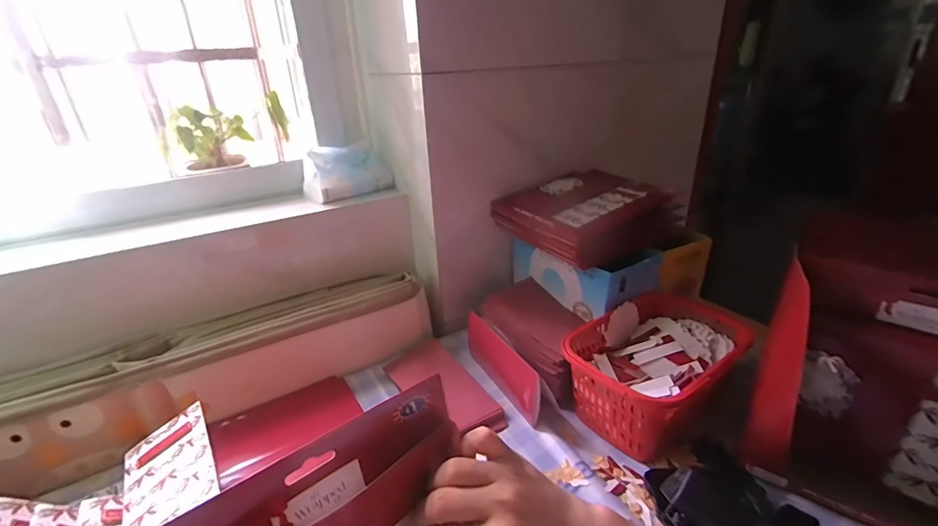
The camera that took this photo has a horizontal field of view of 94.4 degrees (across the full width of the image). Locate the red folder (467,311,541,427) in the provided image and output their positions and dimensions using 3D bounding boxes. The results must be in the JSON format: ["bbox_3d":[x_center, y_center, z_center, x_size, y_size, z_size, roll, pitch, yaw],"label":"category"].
[{"bbox_3d":[0.044,0.139,0.600,0.012,0.082,0.178,-14,28,-23],"label":"red folder"}]

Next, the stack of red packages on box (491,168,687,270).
[{"bbox_3d":[0.193,-0.083,0.685,0.236,0.069,0.201,-17,29,-28],"label":"stack of red packages on box"}]

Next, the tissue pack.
[{"bbox_3d":[-0.208,-0.157,0.733,0.134,0.075,0.072,-19,30,-31],"label":"tissue pack"}]

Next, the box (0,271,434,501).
[{"bbox_3d":[-0.343,0.149,0.586,0.604,0.115,0.093,-15,28,-24],"label":"box"}]

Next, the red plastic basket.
[{"bbox_3d":[0.231,0.141,0.554,0.219,0.117,0.147,-20,30,-32],"label":"red plastic basket"}]

